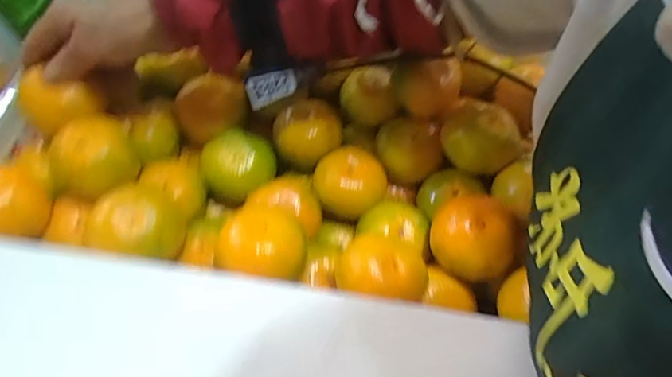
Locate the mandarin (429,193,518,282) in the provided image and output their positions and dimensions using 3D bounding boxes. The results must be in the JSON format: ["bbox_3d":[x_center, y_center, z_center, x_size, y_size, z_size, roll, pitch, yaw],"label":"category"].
[{"bbox_3d":[0.108,0.038,0.377,0.061,0.048,0.066,0,57,0],"label":"mandarin"}]

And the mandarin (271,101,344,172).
[{"bbox_3d":[-0.026,-0.054,0.446,0.062,0.048,0.058,0,57,0],"label":"mandarin"}]

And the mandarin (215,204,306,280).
[{"bbox_3d":[-0.053,0.043,0.359,0.065,0.046,0.058,15,59,9],"label":"mandarin"}]

